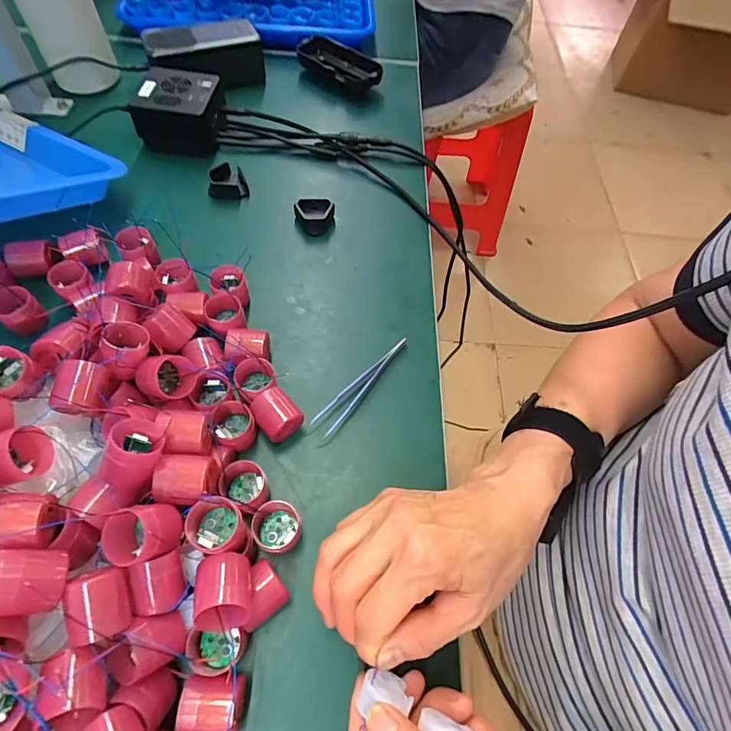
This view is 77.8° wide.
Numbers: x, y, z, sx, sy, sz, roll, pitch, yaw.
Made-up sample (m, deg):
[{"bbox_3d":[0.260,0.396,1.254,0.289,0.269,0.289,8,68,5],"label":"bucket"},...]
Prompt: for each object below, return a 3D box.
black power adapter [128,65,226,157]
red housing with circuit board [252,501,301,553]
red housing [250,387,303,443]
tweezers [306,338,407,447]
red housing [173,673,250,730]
[{"bbox_3d":[-0.193,-0.266,0.475,0.079,0.048,0.073,10,59,1],"label":"black power adapter"},{"bbox_3d":[-0.057,0.106,0.294,0.029,0.030,0.032,26,61,10],"label":"red housing with circuit board"},{"bbox_3d":[-0.065,0.038,0.333,0.027,0.029,0.033,-34,68,-22],"label":"red housing"},{"bbox_3d":[-0.006,0.016,0.360,0.021,0.011,0.110,34,63,14],"label":"tweezers"},{"bbox_3d":[-0.082,0.186,0.248,0.033,0.023,0.029,5,59,-3],"label":"red housing"}]

